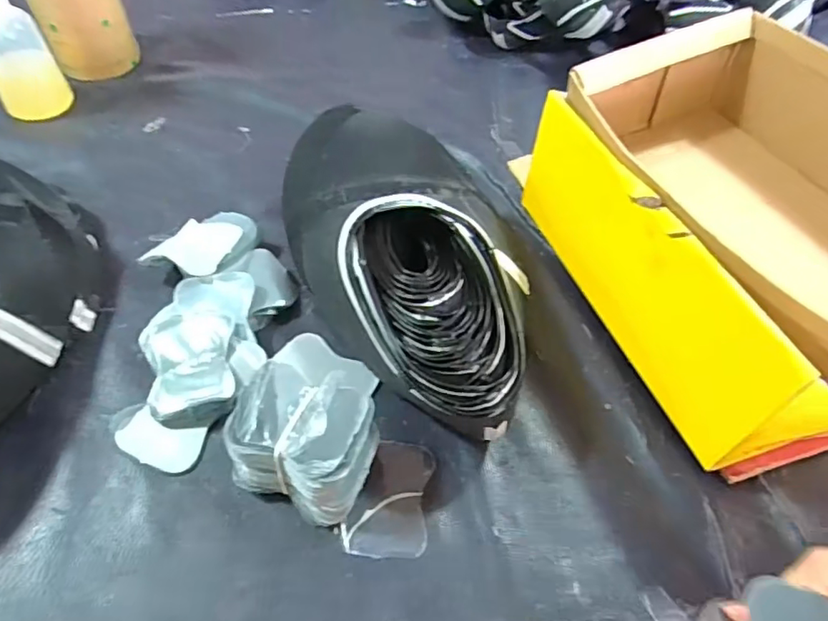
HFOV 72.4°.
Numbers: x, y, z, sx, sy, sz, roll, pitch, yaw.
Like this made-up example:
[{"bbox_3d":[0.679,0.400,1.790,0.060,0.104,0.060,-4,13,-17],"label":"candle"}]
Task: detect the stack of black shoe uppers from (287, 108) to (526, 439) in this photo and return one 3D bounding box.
[{"bbox_3d":[0.006,-0.035,0.433,0.172,0.089,0.290,-17,55,-16],"label":"stack of black shoe uppers"}]

